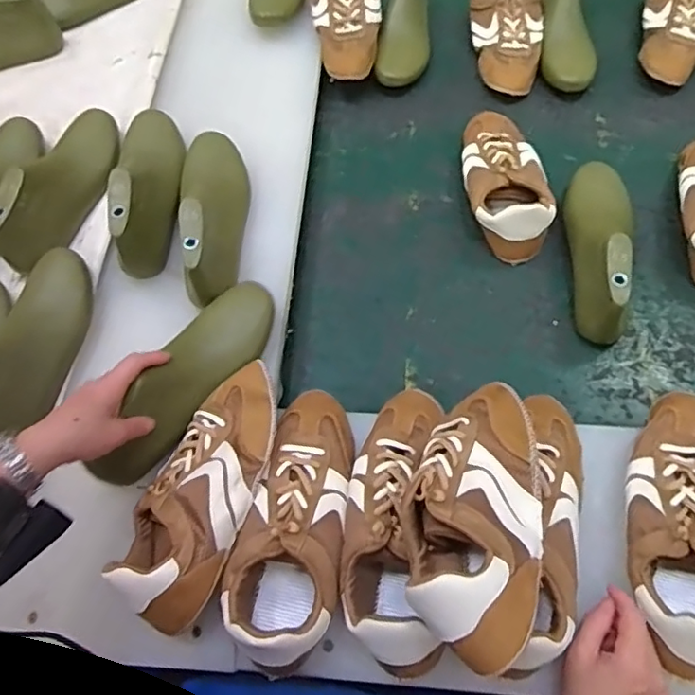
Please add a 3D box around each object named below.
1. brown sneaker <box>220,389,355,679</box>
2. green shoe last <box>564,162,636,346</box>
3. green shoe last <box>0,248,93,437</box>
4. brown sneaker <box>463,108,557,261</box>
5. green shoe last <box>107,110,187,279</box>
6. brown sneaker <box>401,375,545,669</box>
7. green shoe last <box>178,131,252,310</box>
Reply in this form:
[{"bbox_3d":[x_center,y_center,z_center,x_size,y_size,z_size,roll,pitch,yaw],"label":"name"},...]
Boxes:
[{"bbox_3d":[-0.038,0.150,0.525,0.092,0.083,0.229,11,66,10],"label":"brown sneaker"},{"bbox_3d":[0.304,-0.129,0.678,0.077,0.089,0.248,6,64,7],"label":"green shoe last"},{"bbox_3d":[-0.336,-0.008,0.595,0.070,0.080,0.244,0,64,5],"label":"green shoe last"},{"bbox_3d":[0.205,-0.228,0.751,0.102,0.066,0.241,-2,63,3],"label":"brown sneaker"},{"bbox_3d":[-0.240,-0.210,0.705,0.076,0.093,0.262,-13,64,-2],"label":"green shoe last"},{"bbox_3d":[0.103,0.127,0.469,0.104,0.071,0.244,9,45,8],"label":"brown sneaker"},{"bbox_3d":[-0.158,-0.176,0.668,0.072,0.091,0.256,-9,64,0],"label":"green shoe last"}]

